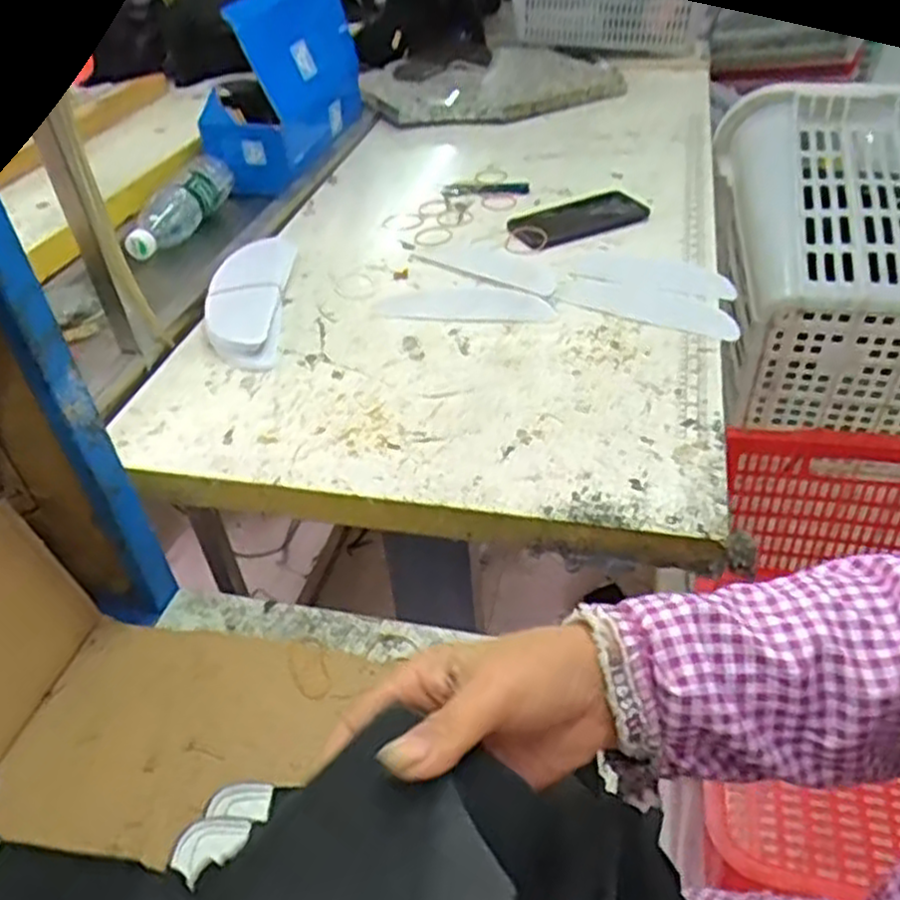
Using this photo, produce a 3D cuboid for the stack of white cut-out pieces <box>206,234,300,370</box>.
[{"bbox_3d":[-0.216,-0.172,0.849,0.078,0.019,0.259,-5,41,0],"label":"stack of white cut-out pieces"}]

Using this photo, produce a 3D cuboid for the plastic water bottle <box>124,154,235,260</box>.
[{"bbox_3d":[-0.361,-0.325,1.058,0.064,0.063,0.238,6,40,13],"label":"plastic water bottle"}]

